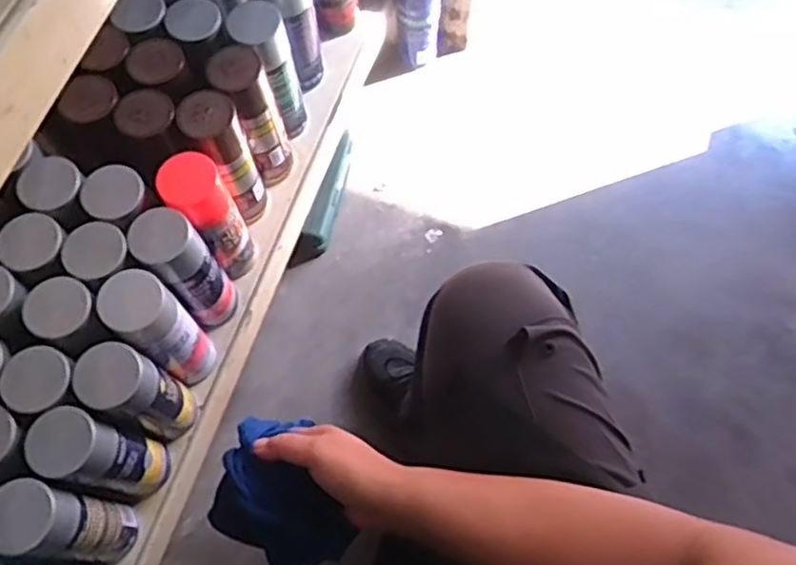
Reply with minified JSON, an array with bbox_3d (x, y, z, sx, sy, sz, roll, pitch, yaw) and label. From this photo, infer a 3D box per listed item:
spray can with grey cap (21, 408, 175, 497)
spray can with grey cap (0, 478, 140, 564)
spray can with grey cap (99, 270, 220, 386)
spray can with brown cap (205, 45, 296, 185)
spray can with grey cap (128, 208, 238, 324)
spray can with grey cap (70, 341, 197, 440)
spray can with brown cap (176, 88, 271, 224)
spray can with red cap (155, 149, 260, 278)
[{"bbox_3d":[-0.293,0.175,0.699,0.072,0.184,0.062,19,70,7],"label":"spray can with grey cap"},{"bbox_3d":[-0.316,0.233,0.673,0.066,0.188,0.061,0,69,0],"label":"spray can with grey cap"},{"bbox_3d":[-0.245,0.051,0.735,0.063,0.189,0.060,0,69,0],"label":"spray can with grey cap"},{"bbox_3d":[-0.171,-0.195,0.835,0.064,0.187,0.065,0,69,0],"label":"spray can with brown cap"},{"bbox_3d":[-0.230,-0.013,0.770,0.068,0.188,0.065,43,74,15],"label":"spray can with grey cap"},{"bbox_3d":[-0.262,0.115,0.718,0.061,0.185,0.060,0,69,0],"label":"spray can with grey cap"},{"bbox_3d":[-0.200,-0.141,0.822,0.062,0.197,0.067,-28,72,-11],"label":"spray can with brown cap"},{"bbox_3d":[-0.209,-0.070,0.790,0.067,0.202,0.065,-28,72,-11],"label":"spray can with red cap"}]

